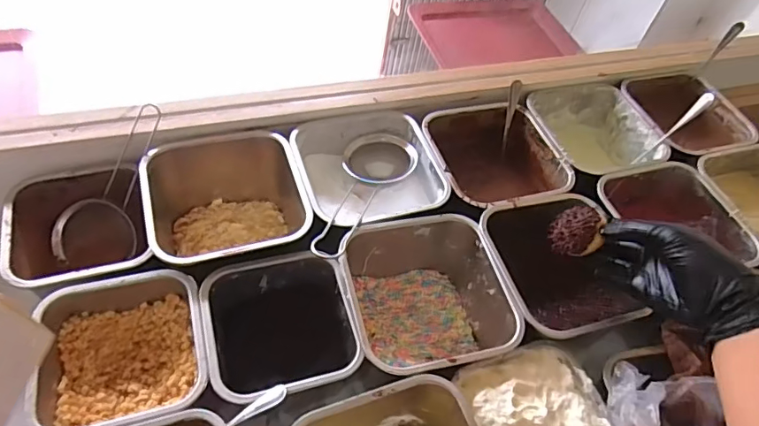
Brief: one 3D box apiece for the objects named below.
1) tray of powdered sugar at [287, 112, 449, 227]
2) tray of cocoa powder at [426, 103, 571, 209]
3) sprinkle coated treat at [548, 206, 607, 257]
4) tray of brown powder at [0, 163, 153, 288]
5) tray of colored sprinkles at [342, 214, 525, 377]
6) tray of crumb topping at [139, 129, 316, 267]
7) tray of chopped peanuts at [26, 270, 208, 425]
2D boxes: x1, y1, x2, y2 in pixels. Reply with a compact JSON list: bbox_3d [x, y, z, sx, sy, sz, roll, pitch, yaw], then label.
[{"bbox_3d":[-0.013,-0.032,0.534,0.140,0.086,0.136,-16,56,-15],"label":"tray of powdered sugar"},{"bbox_3d":[0.119,-0.052,0.576,0.140,0.081,0.158,-14,55,-14],"label":"tray of cocoa powder"},{"bbox_3d":[0.172,0.014,0.451,0.039,0.032,0.038,2,53,-2],"label":"sprinkle coated treat"},{"bbox_3d":[-0.267,0.029,0.480,0.116,0.102,0.124,-15,56,-15],"label":"tray of brown powder"},{"bbox_3d":[0.038,0.084,0.476,0.135,0.097,0.151,-13,55,-13],"label":"tray of colored sprinkles"},{"bbox_3d":[-0.143,0.006,0.503,0.136,0.108,0.133,-15,56,-14],"label":"tray of crumb topping"},{"bbox_3d":[-0.197,0.118,0.413,0.116,0.076,0.118,-13,55,-13],"label":"tray of chopped peanuts"}]

